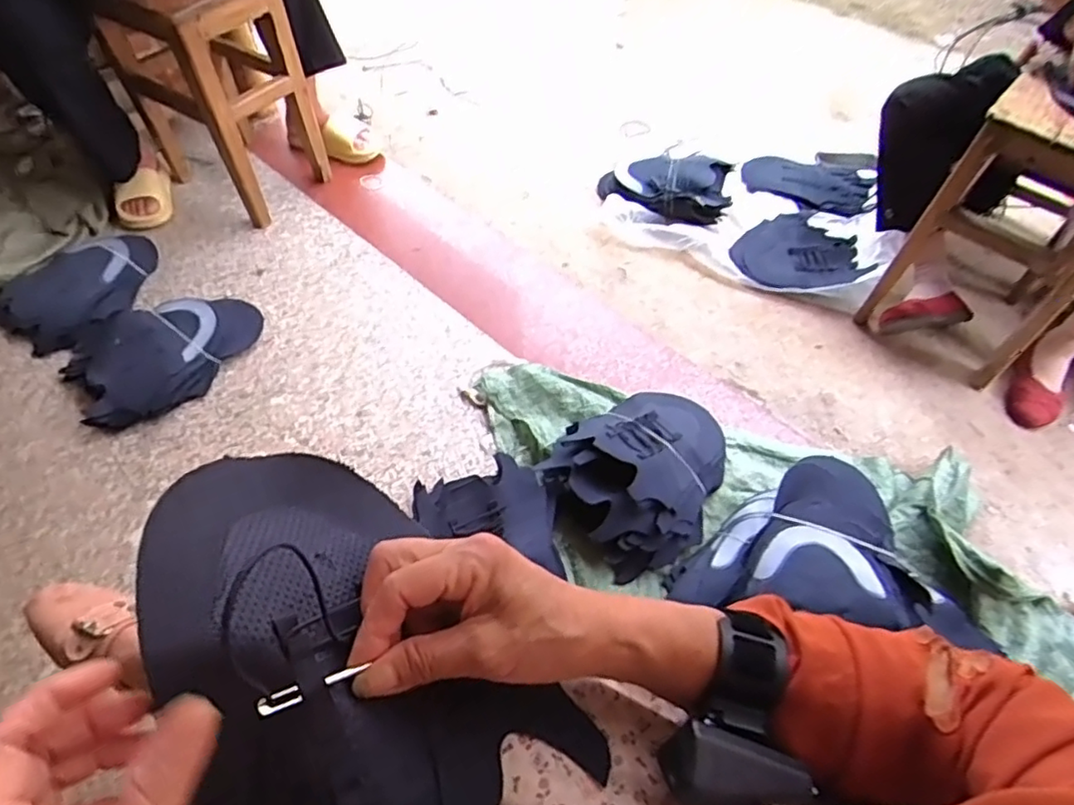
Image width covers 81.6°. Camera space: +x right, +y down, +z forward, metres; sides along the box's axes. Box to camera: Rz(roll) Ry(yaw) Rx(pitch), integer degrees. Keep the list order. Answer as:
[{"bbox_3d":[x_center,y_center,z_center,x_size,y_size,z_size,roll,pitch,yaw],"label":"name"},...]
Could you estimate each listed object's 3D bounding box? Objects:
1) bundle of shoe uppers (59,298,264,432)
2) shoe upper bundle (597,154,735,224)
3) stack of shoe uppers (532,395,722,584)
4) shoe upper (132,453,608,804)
[{"bbox_3d":[-0.664,-0.079,1.098,0.330,0.070,0.224,-15,56,-10],"label":"bundle of shoe uppers"},{"bbox_3d":[0.304,-0.518,1.494,0.311,0.083,0.191,10,55,7],"label":"shoe upper bundle"},{"bbox_3d":[0.167,0.093,0.943,0.296,0.114,0.240,-36,62,-23],"label":"stack of shoe uppers"},{"bbox_3d":[-0.101,0.123,0.304,0.157,0.098,0.219,-35,60,-25],"label":"shoe upper"}]

